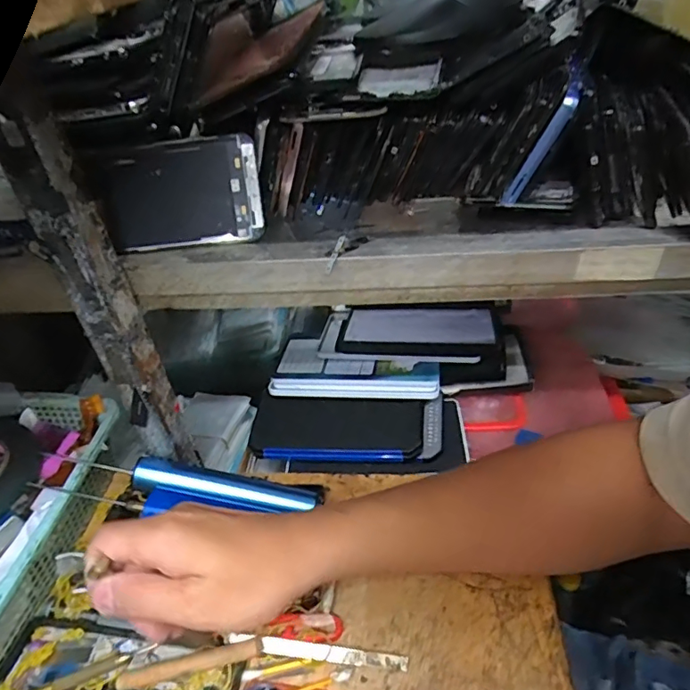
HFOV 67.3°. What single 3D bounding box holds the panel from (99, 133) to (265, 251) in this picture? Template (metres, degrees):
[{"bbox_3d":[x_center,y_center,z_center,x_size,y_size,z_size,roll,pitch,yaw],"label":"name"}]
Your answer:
[{"bbox_3d":[-0.112,-0.104,0.356,0.113,0.068,0.008,-5,15,-2],"label":"panel"}]

